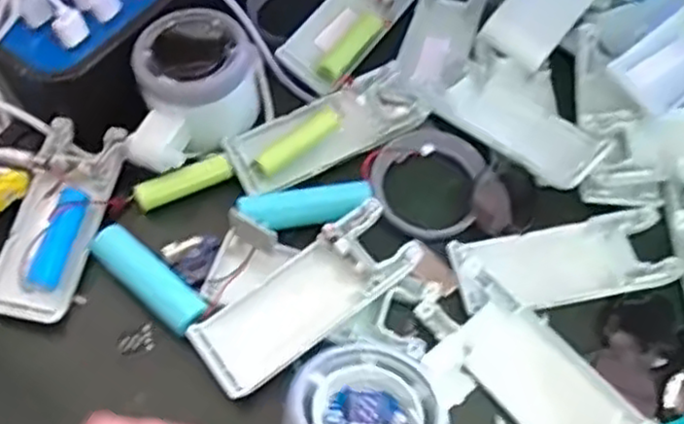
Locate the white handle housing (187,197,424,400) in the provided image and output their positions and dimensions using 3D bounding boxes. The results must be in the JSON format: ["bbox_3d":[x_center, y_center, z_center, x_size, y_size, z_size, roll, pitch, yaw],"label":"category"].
[{"bbox_3d":[-0.017,0.038,0.323,0.105,0.019,0.038,-33,63,-19],"label":"white handle housing"}]

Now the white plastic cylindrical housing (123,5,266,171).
[{"bbox_3d":[-0.076,-0.062,0.368,0.058,0.041,0.085,4,57,3],"label":"white plastic cylindrical housing"}]

